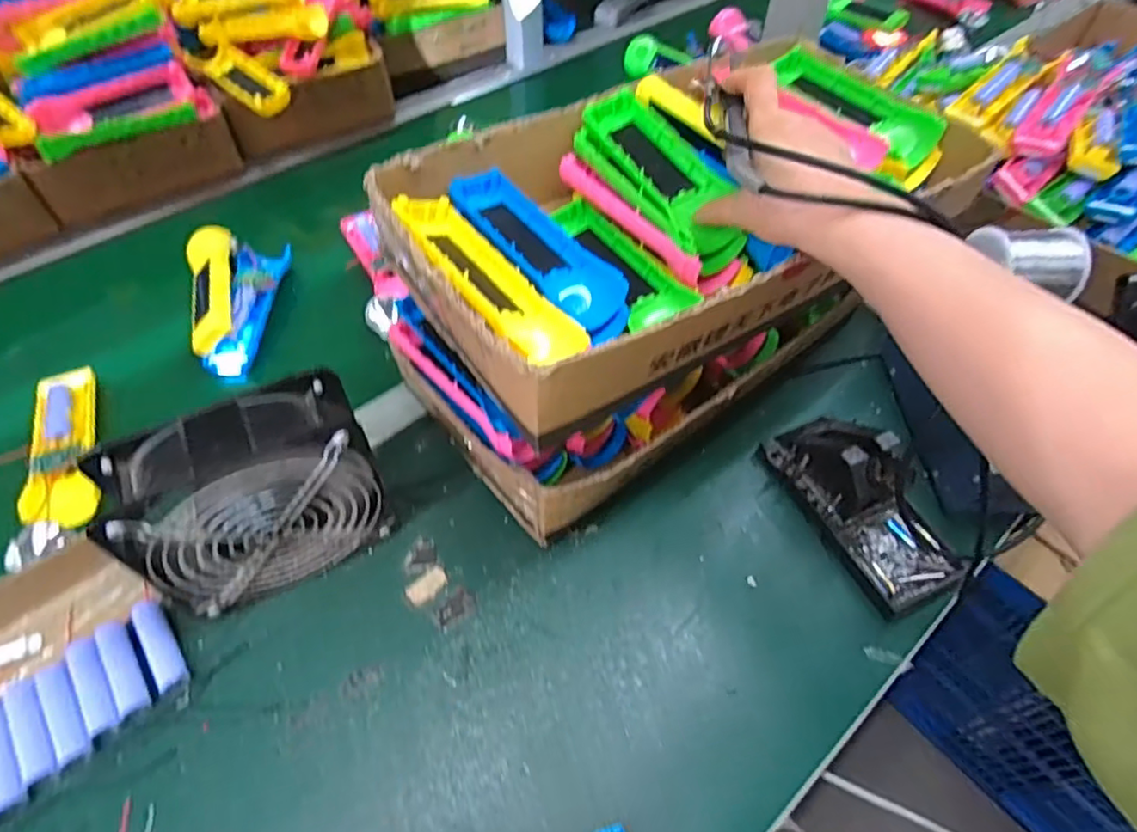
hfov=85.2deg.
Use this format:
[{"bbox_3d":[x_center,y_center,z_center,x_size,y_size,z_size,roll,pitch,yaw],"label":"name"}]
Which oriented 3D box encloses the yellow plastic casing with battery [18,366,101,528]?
[{"bbox_3d":[-0.423,0.020,0.517,0.042,0.025,0.169,-19,58,-14],"label":"yellow plastic casing with battery"}]

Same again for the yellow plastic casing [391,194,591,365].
[{"bbox_3d":[-0.053,-0.087,0.373,0.030,0.047,0.154,-47,63,10],"label":"yellow plastic casing"}]

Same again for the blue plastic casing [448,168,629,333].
[{"bbox_3d":[-0.024,-0.116,0.426,0.053,0.027,0.153,-28,60,-19],"label":"blue plastic casing"}]

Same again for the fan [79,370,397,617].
[{"bbox_3d":[-0.202,0.057,0.412,0.143,0.150,0.063,-25,59,-18],"label":"fan"}]

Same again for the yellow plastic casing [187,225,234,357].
[{"bbox_3d":[-0.350,-0.127,0.608,0.041,0.029,0.155,-15,57,-12],"label":"yellow plastic casing"}]

